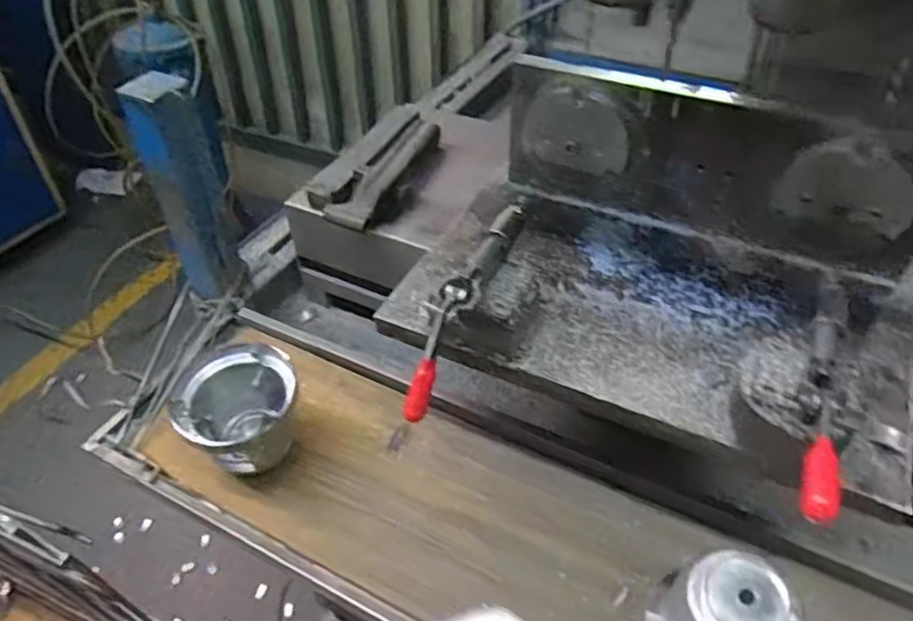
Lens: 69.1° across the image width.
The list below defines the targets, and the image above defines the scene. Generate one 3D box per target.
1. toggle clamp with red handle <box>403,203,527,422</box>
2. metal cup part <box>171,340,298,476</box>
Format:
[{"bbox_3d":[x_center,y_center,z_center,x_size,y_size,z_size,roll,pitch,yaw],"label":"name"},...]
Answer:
[{"bbox_3d":[0.007,-0.012,0.424,0.022,0.047,0.172,21,69,21],"label":"toggle clamp with red handle"},{"bbox_3d":[-0.170,0.086,0.537,0.092,0.078,0.092,-12,45,-12],"label":"metal cup part"}]

